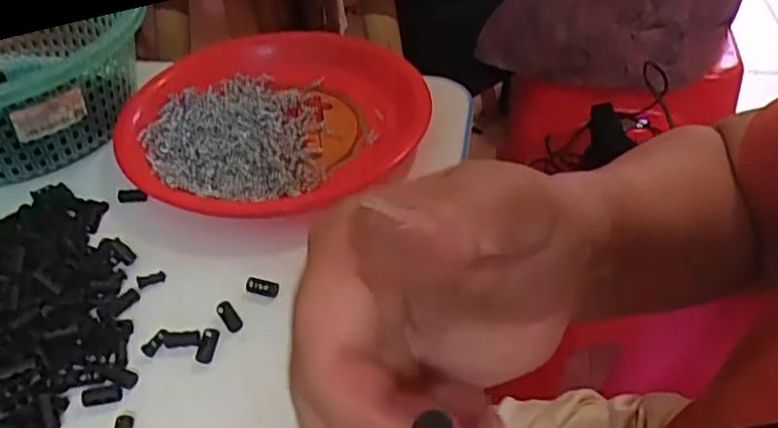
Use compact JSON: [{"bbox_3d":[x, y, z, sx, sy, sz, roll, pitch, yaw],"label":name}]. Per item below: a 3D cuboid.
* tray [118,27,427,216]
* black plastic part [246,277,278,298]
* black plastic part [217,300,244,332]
[{"bbox_3d":[-0.088,-0.077,0.495,0.222,0.027,0.222,-4,43,-1],"label":"tray"},{"bbox_3d":[-0.074,0.042,0.385,0.020,0.004,0.008,11,45,14],"label":"black plastic part"},{"bbox_3d":[-0.092,0.058,0.378,0.010,0.006,0.022,-24,47,-22],"label":"black plastic part"}]

